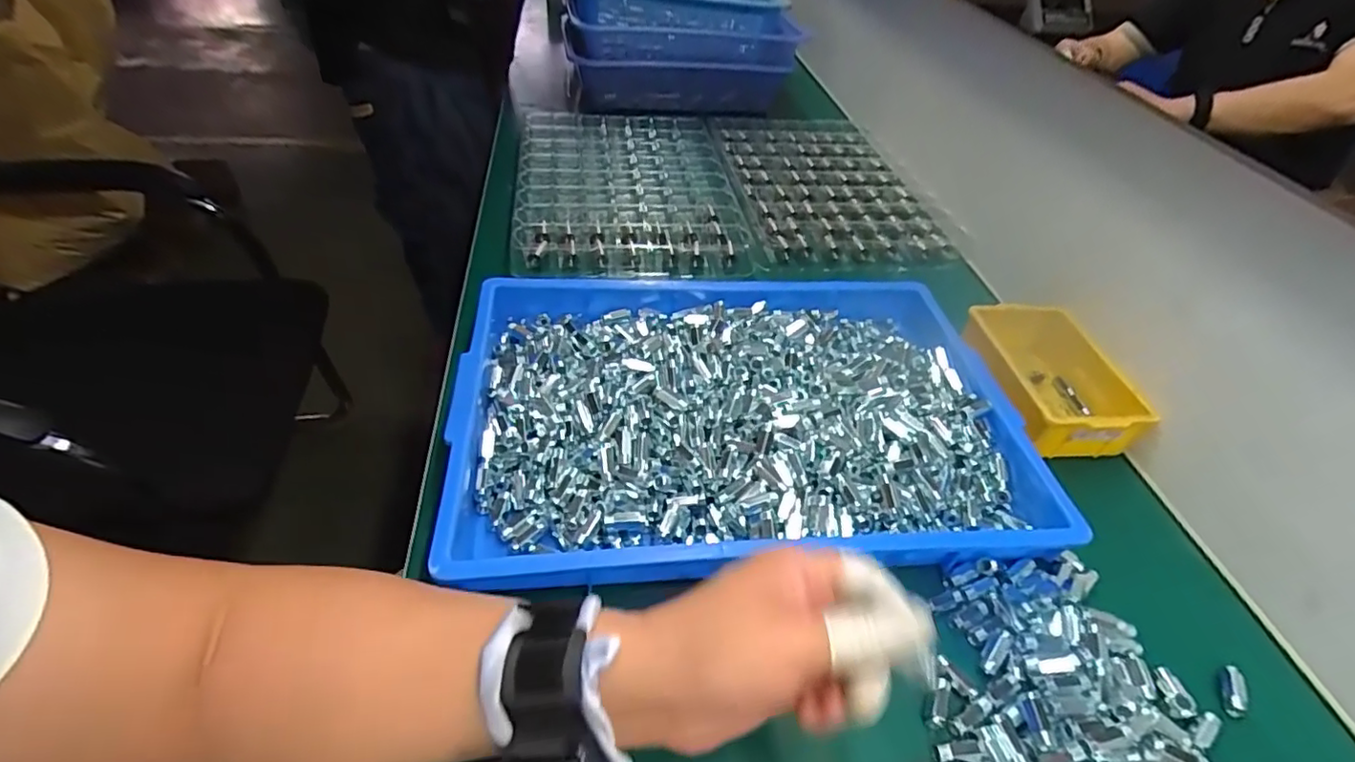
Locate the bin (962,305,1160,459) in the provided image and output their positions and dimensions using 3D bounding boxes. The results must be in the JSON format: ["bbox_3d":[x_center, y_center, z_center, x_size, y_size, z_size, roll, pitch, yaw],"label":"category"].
[{"bbox_3d":[0.322,-0.005,0.528,0.121,0.054,0.152,-2,45,-8],"label":"bin"}]

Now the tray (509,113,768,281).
[{"bbox_3d":[-0.060,-0.250,0.745,0.260,0.048,0.341,-2,45,-8],"label":"tray"}]

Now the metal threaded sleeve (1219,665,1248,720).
[{"bbox_3d":[0.342,0.191,0.371,0.013,0.008,0.029,24,47,17],"label":"metal threaded sleeve"}]

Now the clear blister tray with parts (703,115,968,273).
[{"bbox_3d":[0.192,-0.262,0.792,0.248,0.029,0.335,-2,45,-8],"label":"clear blister tray with parts"}]

